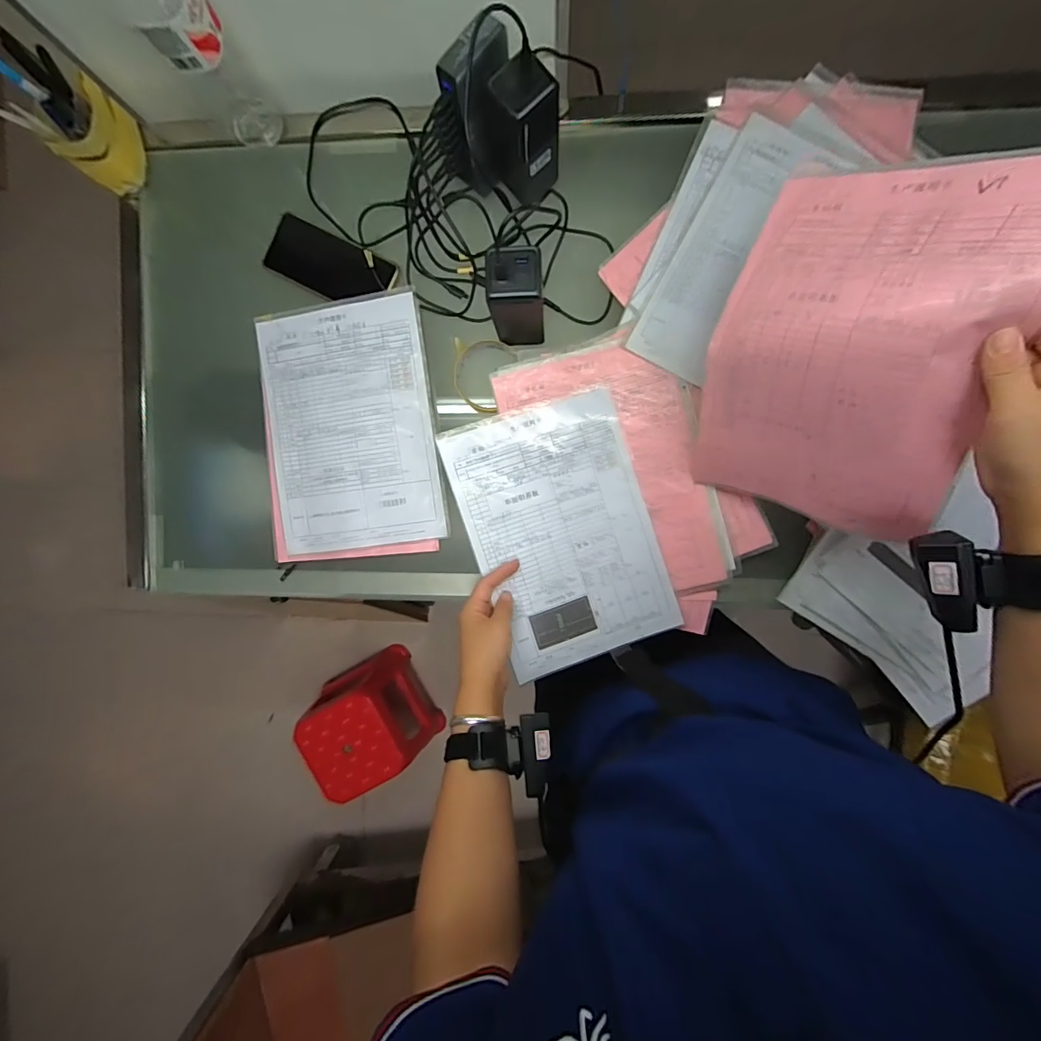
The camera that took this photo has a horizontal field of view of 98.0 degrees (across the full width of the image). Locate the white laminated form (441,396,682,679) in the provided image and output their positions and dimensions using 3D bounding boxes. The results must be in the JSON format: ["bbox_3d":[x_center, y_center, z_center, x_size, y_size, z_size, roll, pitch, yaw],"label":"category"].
[{"bbox_3d":[0.051,0.014,0.536,0.210,0.010,0.298,-18,91,-6],"label":"white laminated form"}]

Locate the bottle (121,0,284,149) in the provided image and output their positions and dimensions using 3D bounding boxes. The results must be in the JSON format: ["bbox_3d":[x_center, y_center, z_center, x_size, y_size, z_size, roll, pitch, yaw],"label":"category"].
[{"bbox_3d":[-0.339,-0.497,0.459,0.073,0.235,0.079,-39,89,5],"label":"bottle"}]

